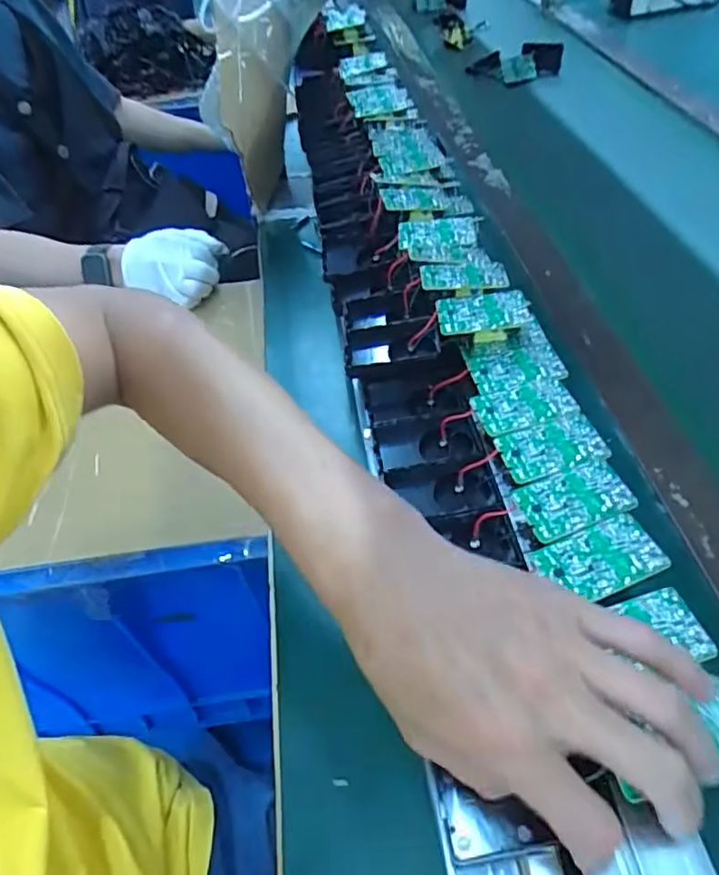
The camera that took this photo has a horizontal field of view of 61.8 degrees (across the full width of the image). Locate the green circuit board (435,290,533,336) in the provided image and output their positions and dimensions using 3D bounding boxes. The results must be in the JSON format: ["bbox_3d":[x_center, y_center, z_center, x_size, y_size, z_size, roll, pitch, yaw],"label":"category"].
[{"bbox_3d":[0.092,-0.091,0.443,0.069,0.010,0.033,-5,60,0],"label":"green circuit board"}]

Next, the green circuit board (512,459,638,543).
[{"bbox_3d":[0.125,0.037,0.350,0.064,0.006,0.037,-17,48,-9],"label":"green circuit board"}]

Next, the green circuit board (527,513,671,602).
[{"bbox_3d":[0.128,0.065,0.321,0.066,0.004,0.036,-17,48,-9],"label":"green circuit board"}]

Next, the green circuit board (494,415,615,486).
[{"bbox_3d":[0.121,0.007,0.377,0.064,0.004,0.039,-13,47,-5],"label":"green circuit board"}]

